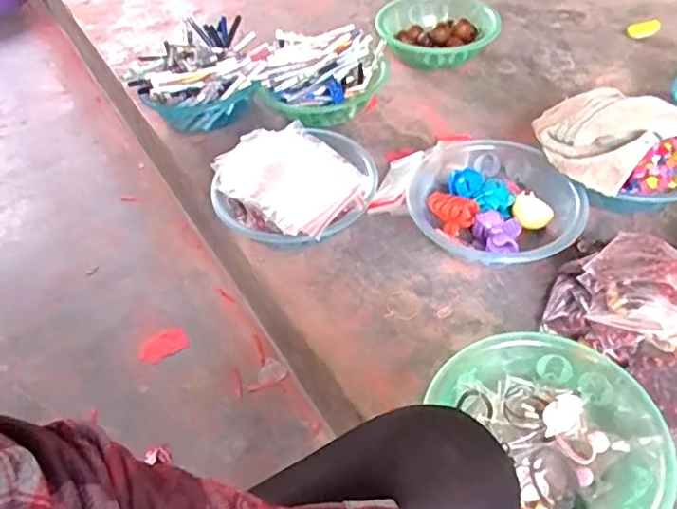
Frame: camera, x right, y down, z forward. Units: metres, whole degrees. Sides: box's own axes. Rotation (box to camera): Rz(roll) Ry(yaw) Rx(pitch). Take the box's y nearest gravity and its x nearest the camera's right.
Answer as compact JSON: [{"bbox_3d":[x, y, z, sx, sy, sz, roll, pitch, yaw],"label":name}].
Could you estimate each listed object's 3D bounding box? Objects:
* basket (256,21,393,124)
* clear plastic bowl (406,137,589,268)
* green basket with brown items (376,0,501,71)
[{"bbox_3d":[-0.029,-0.310,1.032,0.213,0.138,0.161,7,49,10],"label":"basket"},{"bbox_3d":[0.216,-0.074,0.852,0.222,0.076,0.241,-2,48,2],"label":"clear plastic bowl"},{"bbox_3d":[0.193,-0.432,1.170,0.228,0.074,0.204,-6,48,-2],"label":"green basket with brown items"}]

